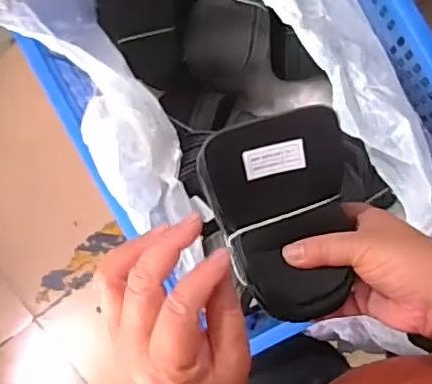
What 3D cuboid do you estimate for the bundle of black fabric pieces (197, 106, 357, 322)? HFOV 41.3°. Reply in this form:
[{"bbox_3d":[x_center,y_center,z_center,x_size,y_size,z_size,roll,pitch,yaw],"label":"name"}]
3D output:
[{"bbox_3d":[0.045,0.017,0.389,0.089,0.035,0.134,-9,92,10],"label":"bundle of black fabric pieces"}]

